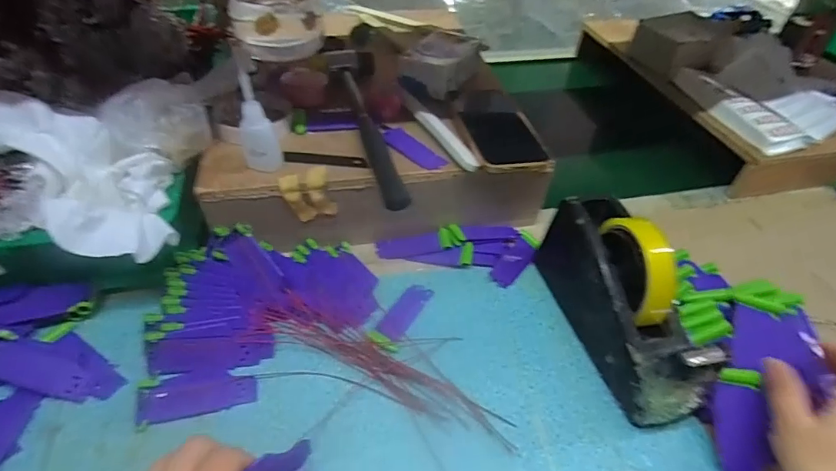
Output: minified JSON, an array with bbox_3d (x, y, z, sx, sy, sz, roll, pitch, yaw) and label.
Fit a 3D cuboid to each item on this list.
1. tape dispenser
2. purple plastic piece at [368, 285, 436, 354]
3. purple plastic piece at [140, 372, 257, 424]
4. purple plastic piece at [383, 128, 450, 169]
[{"bbox_3d":[0.178,0.046,0.387,0.063,0.109,0.193,-10,47,-13],"label":"tape dispenser"},{"bbox_3d":[-0.014,0.074,0.425,0.029,0.004,0.077,25,49,21],"label":"purple plastic piece"},{"bbox_3d":[-0.174,0.126,0.359,0.086,0.006,0.035,-7,46,-10],"label":"purple plastic piece"},{"bbox_3d":[-0.006,-0.089,0.460,0.024,0.005,0.079,-30,54,-28],"label":"purple plastic piece"}]

